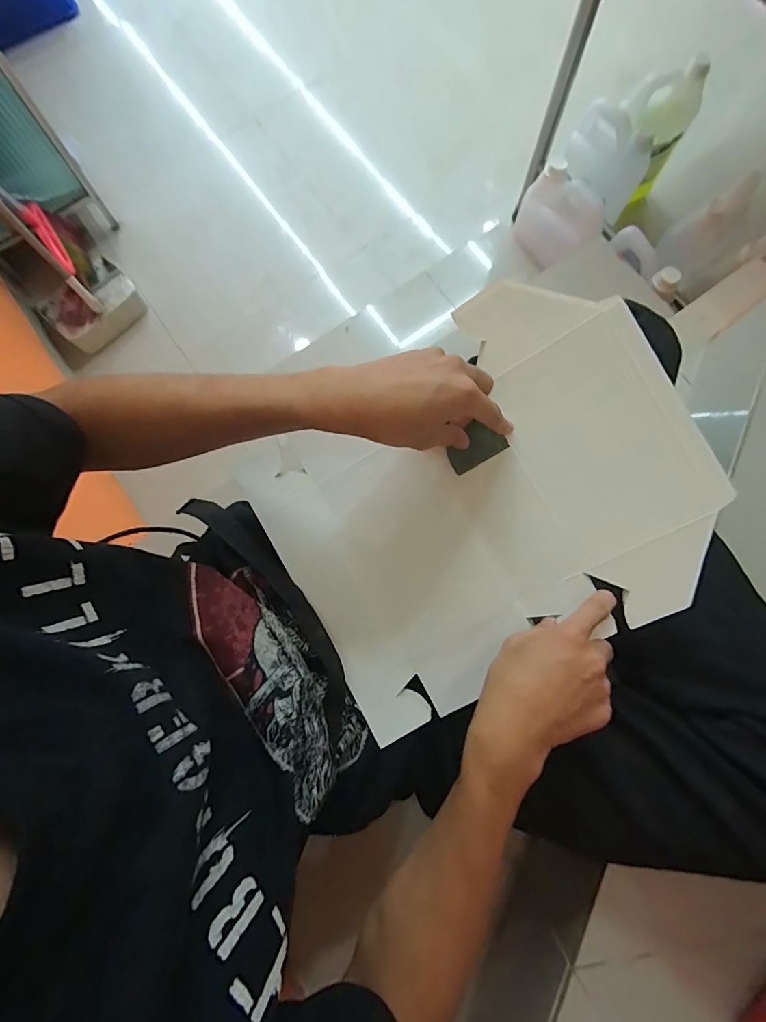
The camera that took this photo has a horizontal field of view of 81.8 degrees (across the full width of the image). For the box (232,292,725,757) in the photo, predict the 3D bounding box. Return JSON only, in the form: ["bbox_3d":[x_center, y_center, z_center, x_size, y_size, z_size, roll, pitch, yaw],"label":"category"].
[{"bbox_3d":[0.078,0.000,0.375,0.340,0.024,0.278,-31,88,12],"label":"box"}]

